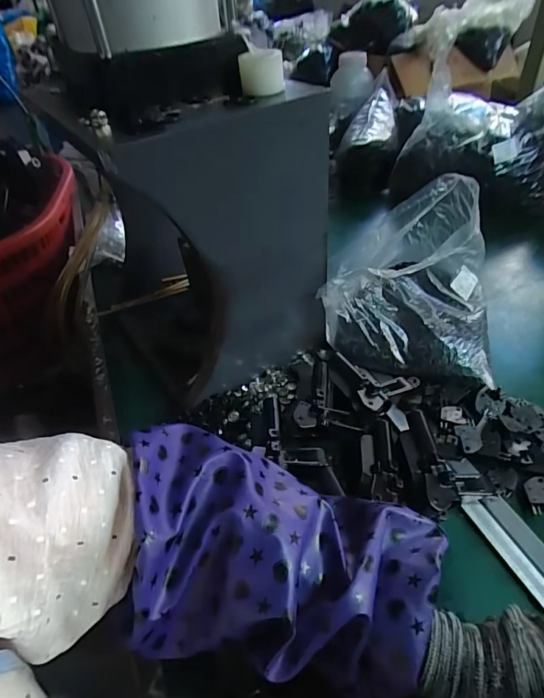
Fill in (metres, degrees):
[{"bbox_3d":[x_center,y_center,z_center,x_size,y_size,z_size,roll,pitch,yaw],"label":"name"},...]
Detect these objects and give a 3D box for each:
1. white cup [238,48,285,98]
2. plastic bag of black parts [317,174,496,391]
[{"bbox_3d":[-0.008,-0.222,0.348,0.035,0.031,0.041,-4,42,2],"label":"white cup"},{"bbox_3d":[0.153,-0.071,0.471,0.185,0.175,0.127,3,43,10],"label":"plastic bag of black parts"}]

